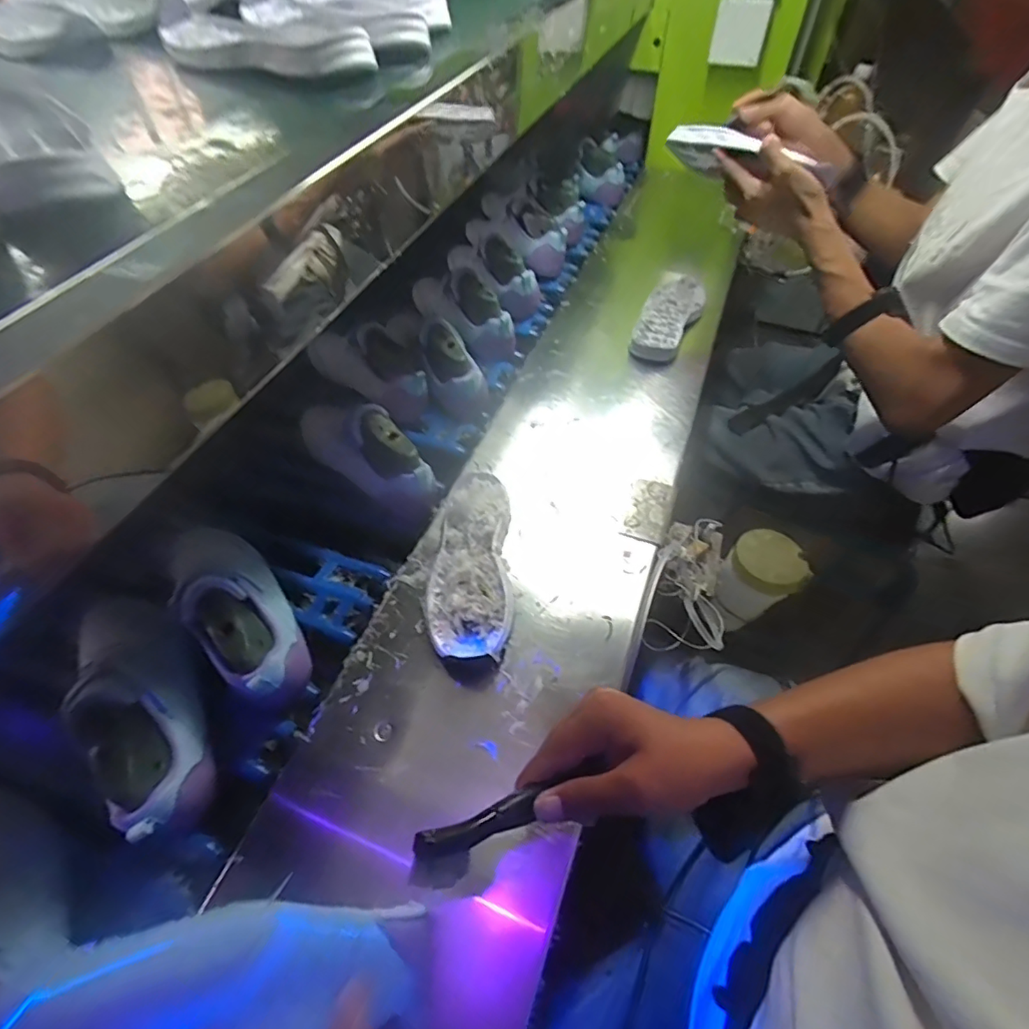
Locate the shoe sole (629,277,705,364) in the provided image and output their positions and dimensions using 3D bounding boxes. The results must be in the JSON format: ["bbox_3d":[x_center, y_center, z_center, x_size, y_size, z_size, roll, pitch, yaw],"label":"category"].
[{"bbox_3d":[0.232,-0.300,0.797,0.078,0.022,0.215,24,61,16],"label":"shoe sole"}]

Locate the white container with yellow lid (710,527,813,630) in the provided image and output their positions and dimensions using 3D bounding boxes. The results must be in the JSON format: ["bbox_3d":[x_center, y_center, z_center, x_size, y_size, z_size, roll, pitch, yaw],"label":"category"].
[{"bbox_3d":[0.277,0.076,0.608,0.072,0.101,0.076,-1,58,1],"label":"white container with yellow lid"}]

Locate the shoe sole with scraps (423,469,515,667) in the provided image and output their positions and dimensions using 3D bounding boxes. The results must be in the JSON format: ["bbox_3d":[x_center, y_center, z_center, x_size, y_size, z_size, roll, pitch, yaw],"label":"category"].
[{"bbox_3d":[-0.044,0.046,0.532,0.083,0.038,0.210,-1,55,2],"label":"shoe sole with scraps"}]

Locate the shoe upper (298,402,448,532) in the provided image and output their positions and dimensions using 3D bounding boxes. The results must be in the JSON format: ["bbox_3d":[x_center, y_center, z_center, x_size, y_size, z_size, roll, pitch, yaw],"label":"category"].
[{"bbox_3d":[-0.176,-0.072,0.633,0.225,0.106,0.072,31,63,19],"label":"shoe upper"}]

